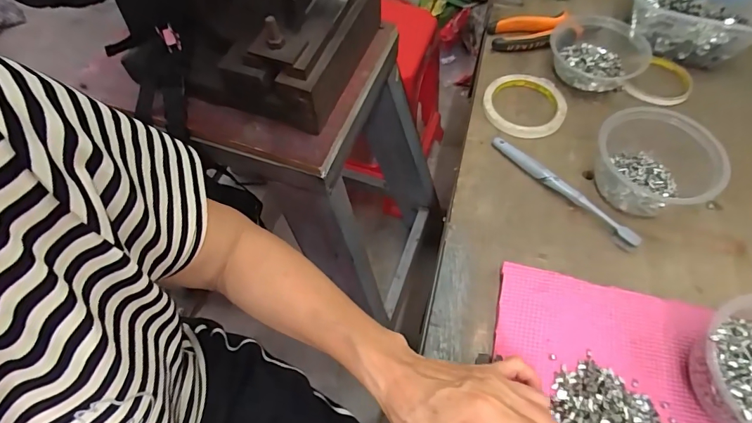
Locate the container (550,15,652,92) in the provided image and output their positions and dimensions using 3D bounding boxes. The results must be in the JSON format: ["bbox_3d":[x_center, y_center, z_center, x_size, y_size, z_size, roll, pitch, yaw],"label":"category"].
[{"bbox_3d":[0.280,-0.200,0.534,0.115,0.032,0.112,0,59,1],"label":"container"}]

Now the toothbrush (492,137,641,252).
[{"bbox_3d":[0.197,-0.026,0.452,0.017,0.011,0.179,-37,65,-19],"label":"toothbrush"}]

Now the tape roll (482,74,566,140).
[{"bbox_3d":[0.183,-0.133,0.517,0.093,0.014,0.099,0,59,1],"label":"tape roll"}]

